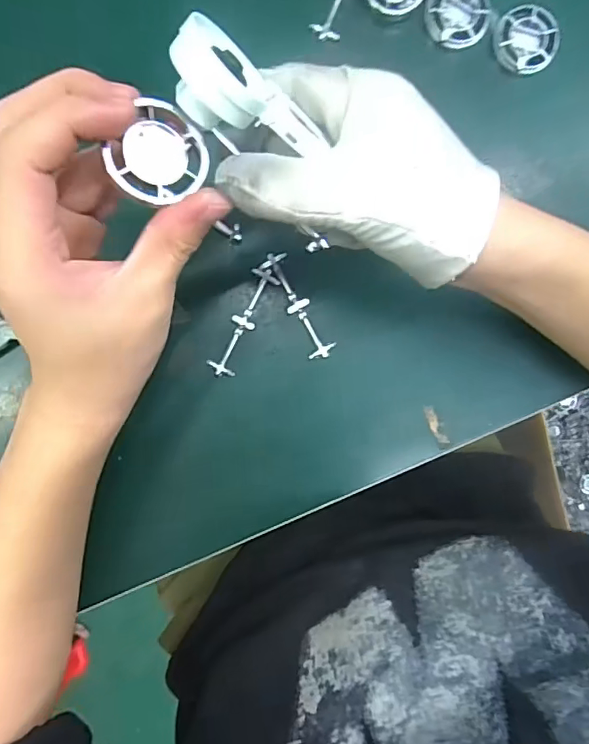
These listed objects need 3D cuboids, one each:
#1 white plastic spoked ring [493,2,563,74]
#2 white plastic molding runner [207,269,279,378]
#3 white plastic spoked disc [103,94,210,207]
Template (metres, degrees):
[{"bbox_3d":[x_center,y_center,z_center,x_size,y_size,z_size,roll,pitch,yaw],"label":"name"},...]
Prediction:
[{"bbox_3d":[0.146,-0.210,0.326,0.038,0.008,0.040,0,93,-1],"label":"white plastic spoked ring"},{"bbox_3d":[-0.032,-0.031,0.324,0.017,0.004,0.073,26,90,-4],"label":"white plastic molding runner"},{"bbox_3d":[-0.052,-0.082,0.196,0.038,0.006,0.035,4,79,-21],"label":"white plastic spoked disc"}]

